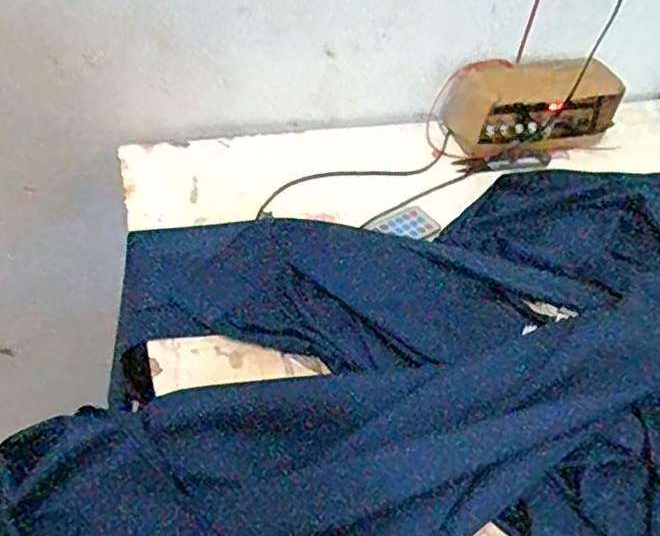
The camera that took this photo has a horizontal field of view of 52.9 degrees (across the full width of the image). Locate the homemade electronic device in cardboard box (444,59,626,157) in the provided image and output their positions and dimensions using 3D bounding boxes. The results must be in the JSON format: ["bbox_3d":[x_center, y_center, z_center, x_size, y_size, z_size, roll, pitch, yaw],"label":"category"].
[{"bbox_3d":[0.238,-0.192,0.770,0.187,0.080,0.081,-9,48,-15],"label":"homemade electronic device in cardboard box"}]

